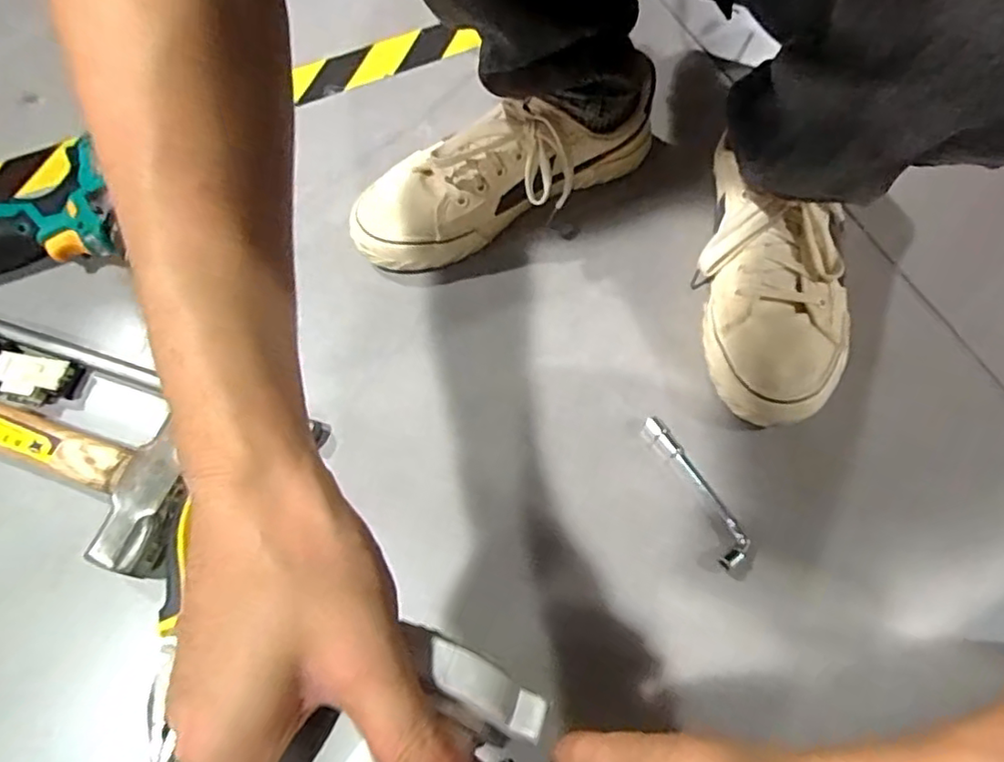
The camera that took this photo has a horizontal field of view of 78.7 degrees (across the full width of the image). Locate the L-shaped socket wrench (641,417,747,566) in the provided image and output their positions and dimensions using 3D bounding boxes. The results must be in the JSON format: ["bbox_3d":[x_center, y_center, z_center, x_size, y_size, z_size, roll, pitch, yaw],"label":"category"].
[{"bbox_3d":[0.133,0.072,0.418,0.022,0.013,0.109,-21,67,-9],"label":"L-shaped socket wrench"}]

